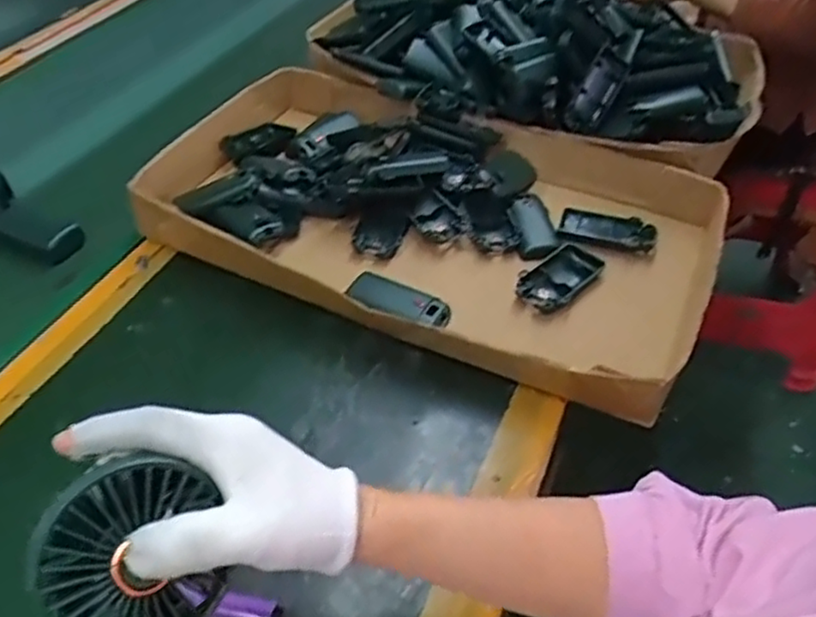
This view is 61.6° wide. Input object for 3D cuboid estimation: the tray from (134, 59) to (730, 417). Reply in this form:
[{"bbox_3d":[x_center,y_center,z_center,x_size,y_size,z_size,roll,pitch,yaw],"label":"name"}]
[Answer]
[{"bbox_3d":[0.021,-0.099,0.681,0.527,0.070,0.323,22,49,19],"label":"tray"}]

